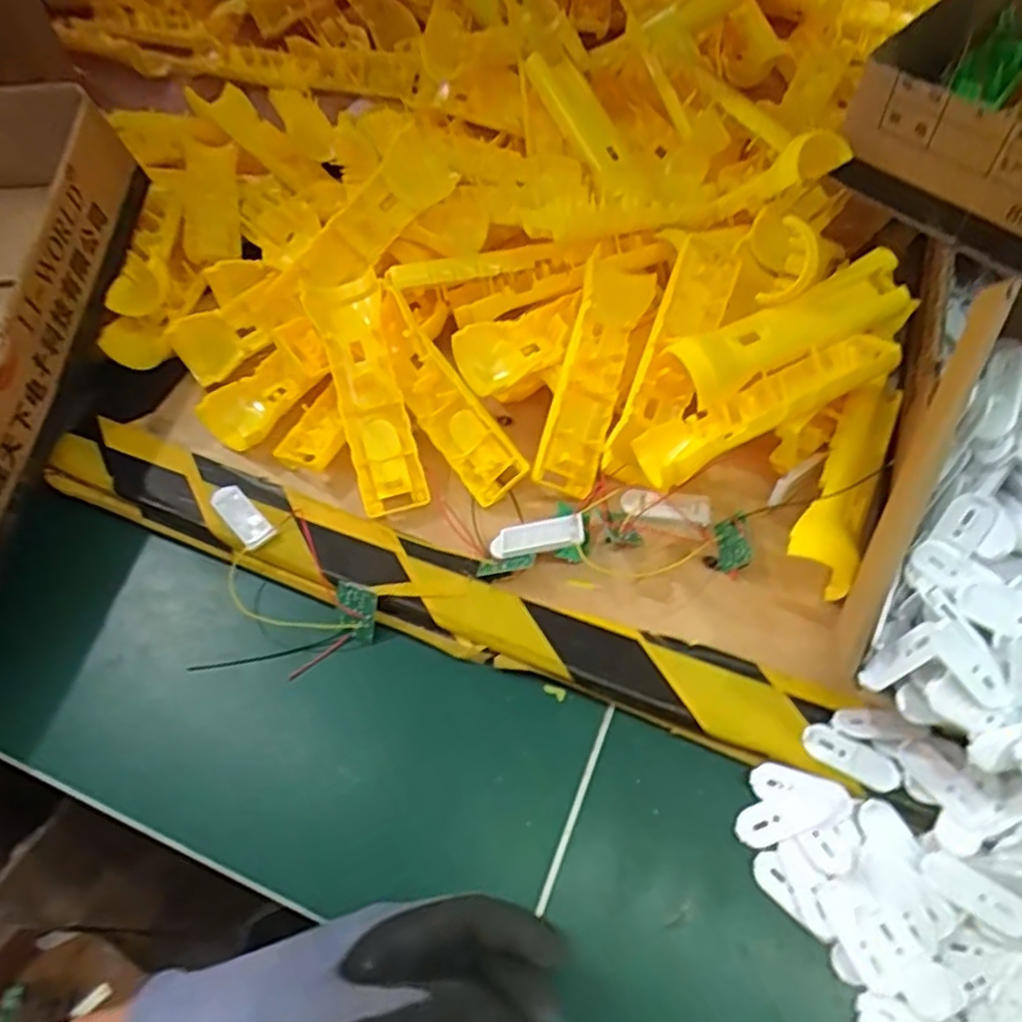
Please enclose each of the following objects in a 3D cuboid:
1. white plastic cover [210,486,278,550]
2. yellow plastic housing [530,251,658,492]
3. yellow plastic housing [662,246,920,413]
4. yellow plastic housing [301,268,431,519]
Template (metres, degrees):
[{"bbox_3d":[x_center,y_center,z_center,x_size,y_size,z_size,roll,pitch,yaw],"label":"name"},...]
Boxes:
[{"bbox_3d":[-0.176,0.004,0.473,0.021,0.008,0.052,-39,65,-21],"label":"white plastic cover"},{"bbox_3d":[0.052,-0.092,0.481,0.047,0.018,0.159,21,82,-25],"label":"yellow plastic housing"},{"bbox_3d":[0.191,-0.118,0.484,0.181,0.040,0.051,-25,61,-14],"label":"yellow plastic housing"},{"bbox_3d":[-0.095,-0.077,0.478,0.045,0.027,0.156,-16,77,-8],"label":"yellow plastic housing"}]

